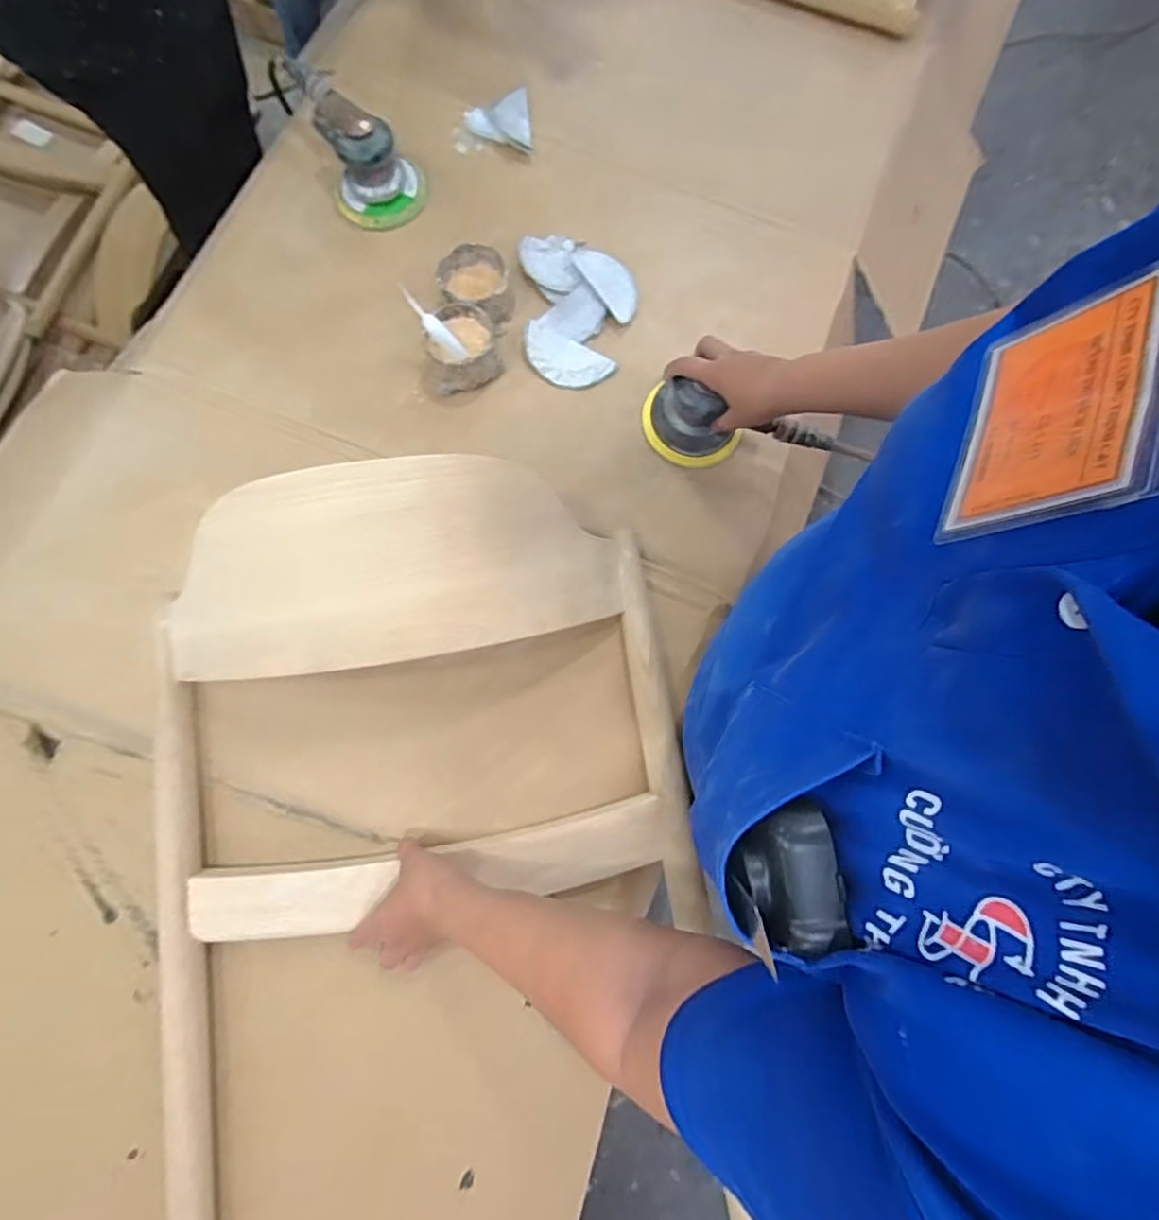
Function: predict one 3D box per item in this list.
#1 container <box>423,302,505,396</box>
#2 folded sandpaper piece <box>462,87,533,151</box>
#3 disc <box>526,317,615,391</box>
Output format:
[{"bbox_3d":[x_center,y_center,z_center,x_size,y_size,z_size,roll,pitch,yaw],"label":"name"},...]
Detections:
[{"bbox_3d":[-0.138,-0.299,0.739,0.093,0.047,0.087,1,77,-3],"label":"container"},{"bbox_3d":[-0.105,-0.626,0.831,0.082,0.025,0.100,-4,77,-3],"label":"folded sandpaper piece"},{"bbox_3d":[-0.020,-0.295,0.763,0.111,0.020,0.060,30,78,5],"label":"disc"}]

